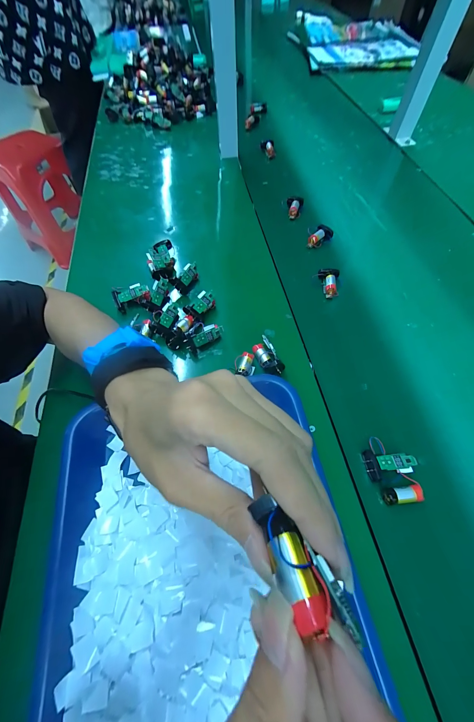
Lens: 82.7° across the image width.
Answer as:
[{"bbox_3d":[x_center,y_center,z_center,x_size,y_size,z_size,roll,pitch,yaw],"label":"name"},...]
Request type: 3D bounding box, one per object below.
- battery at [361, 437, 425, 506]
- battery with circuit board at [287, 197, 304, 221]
[{"bbox_3d":[0.169,0.118,0.293,0.049,0.012,0.066,-7,59,0],"label":"battery"},{"bbox_3d":[0.115,-0.305,0.540,0.033,0.019,0.053,6,60,8],"label":"battery with circuit board"}]

